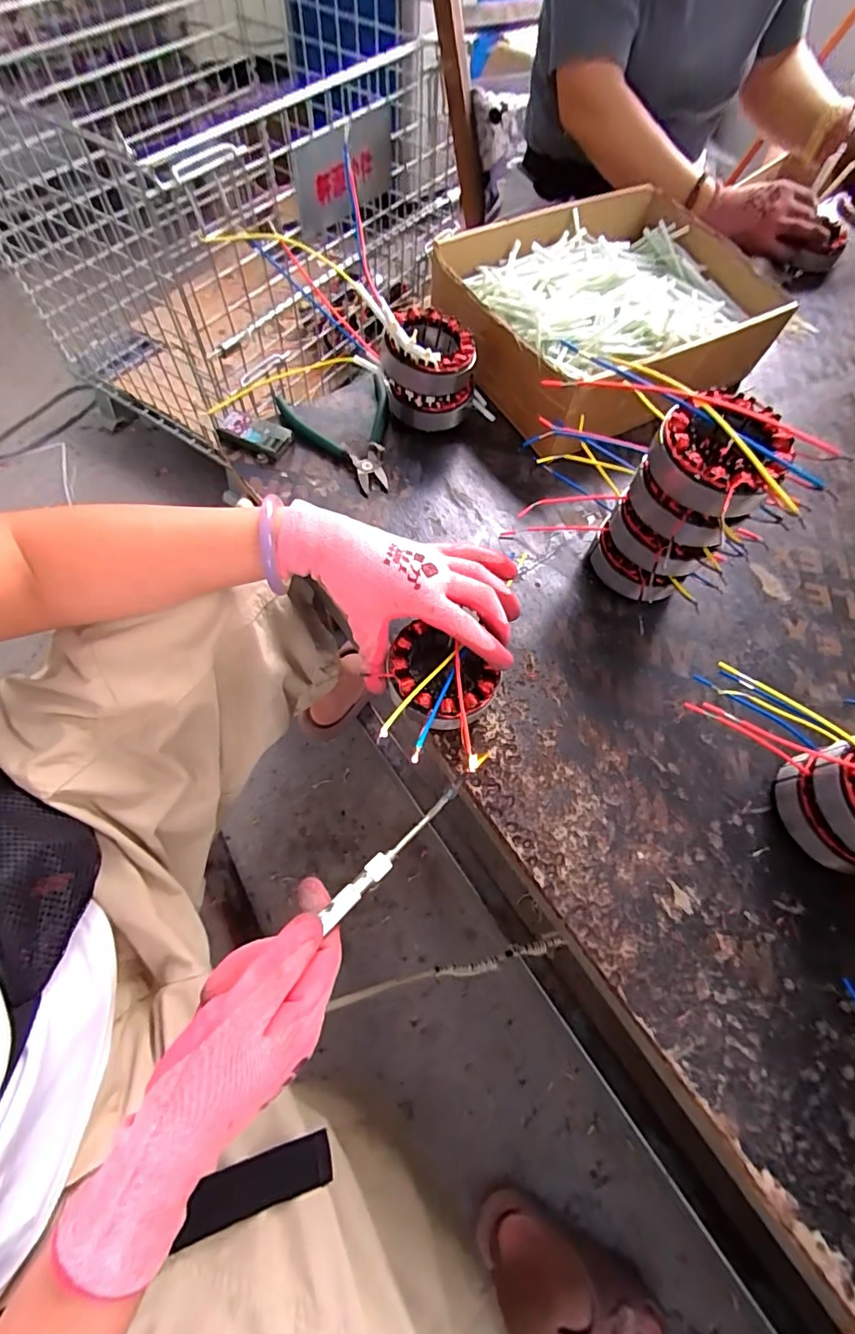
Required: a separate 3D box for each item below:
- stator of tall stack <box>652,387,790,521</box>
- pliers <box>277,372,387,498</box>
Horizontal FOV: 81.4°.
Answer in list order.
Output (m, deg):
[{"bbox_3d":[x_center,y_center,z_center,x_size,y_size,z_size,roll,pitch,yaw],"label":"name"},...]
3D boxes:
[{"bbox_3d":[0.201,-0.146,0.348,0.085,0.045,0.088,36,68,12],"label":"stator of tall stack"},{"bbox_3d":[-0.078,-0.236,0.502,0.106,0.028,0.136,-22,68,-13],"label":"pliers"}]

